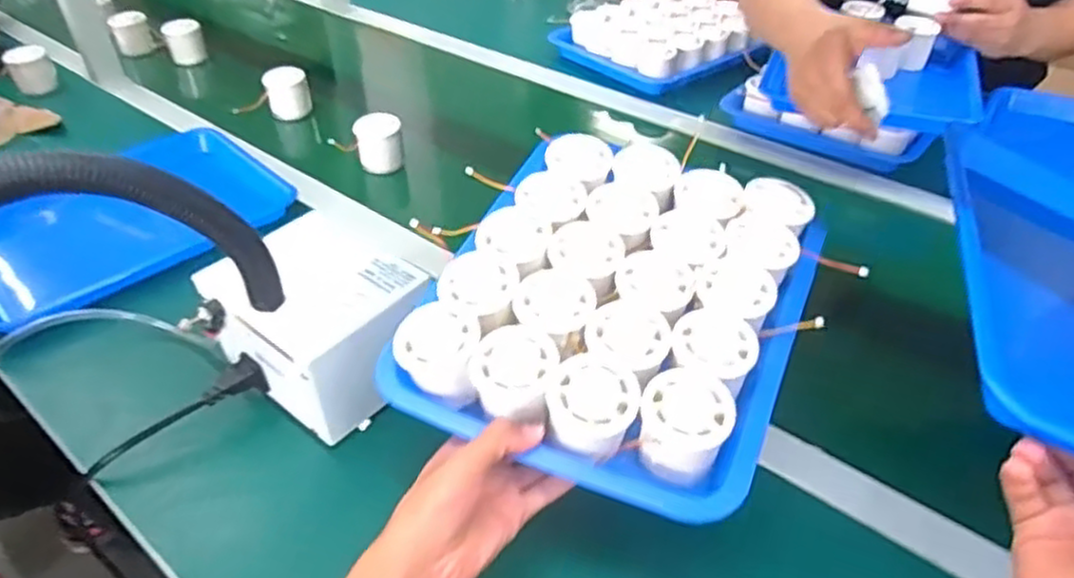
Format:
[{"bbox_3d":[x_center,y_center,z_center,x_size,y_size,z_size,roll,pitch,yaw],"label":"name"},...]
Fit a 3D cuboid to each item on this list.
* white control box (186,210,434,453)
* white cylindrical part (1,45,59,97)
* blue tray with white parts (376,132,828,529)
[{"bbox_3d":[-0.188,0.028,0.645,0.161,0.101,0.128,27,47,30],"label":"white control box"},{"bbox_3d":[-0.762,-0.330,1.115,0.057,0.062,0.046,-28,46,-28],"label":"white cylindrical part"},{"bbox_3d":[0.069,0.004,0.562,0.243,0.084,0.286,16,43,21],"label":"blue tray with white parts"}]

